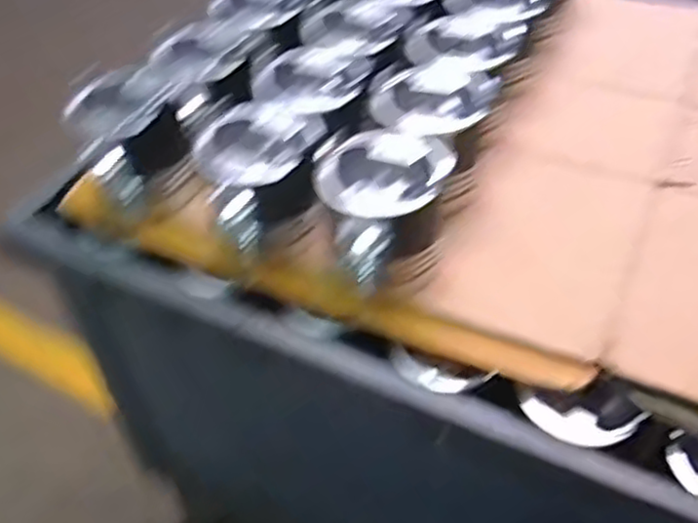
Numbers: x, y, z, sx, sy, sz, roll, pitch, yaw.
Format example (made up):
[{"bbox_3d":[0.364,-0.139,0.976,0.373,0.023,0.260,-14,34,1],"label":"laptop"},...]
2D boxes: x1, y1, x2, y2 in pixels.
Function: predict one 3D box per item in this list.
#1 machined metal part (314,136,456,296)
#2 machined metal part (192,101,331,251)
[{"bbox_3d":[0.028,-0.040,0.594,0.099,0.094,0.099,0,48,0],"label":"machined metal part"},{"bbox_3d":[-0.073,-0.076,0.623,0.105,0.086,0.099,0,48,0],"label":"machined metal part"}]

